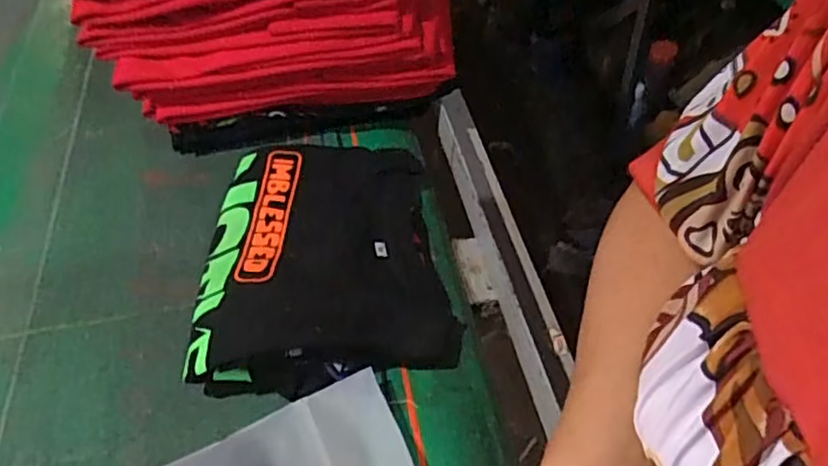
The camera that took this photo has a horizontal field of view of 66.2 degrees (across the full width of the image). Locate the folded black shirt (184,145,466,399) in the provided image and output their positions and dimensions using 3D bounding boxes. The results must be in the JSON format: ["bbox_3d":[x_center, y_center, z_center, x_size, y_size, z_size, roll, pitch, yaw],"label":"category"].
[{"bbox_3d":[-0.069,0.009,0.504,0.181,0.039,0.236,-4,49,1],"label":"folded black shirt"}]

